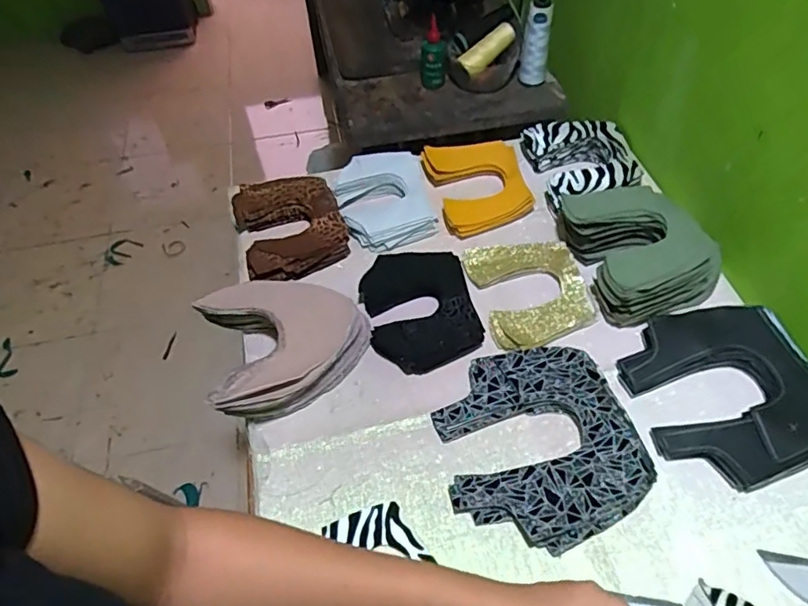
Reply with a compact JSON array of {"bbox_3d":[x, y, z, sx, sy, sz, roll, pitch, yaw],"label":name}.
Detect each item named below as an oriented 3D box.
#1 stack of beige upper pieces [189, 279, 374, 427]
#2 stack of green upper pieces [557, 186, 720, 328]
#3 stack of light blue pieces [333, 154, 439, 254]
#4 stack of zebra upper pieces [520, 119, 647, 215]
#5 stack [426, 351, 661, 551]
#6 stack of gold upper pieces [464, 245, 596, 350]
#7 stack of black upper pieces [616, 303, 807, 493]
[{"bbox_3d":[-0.137,0.039,0.648,0.182,0.066,0.156,-23,53,-15],"label":"stack of beige upper pieces"},{"bbox_3d":[0.293,-0.073,0.702,0.167,0.065,0.175,-15,51,-8],"label":"stack of green upper pieces"},{"bbox_3d":[-0.027,-0.144,0.802,0.126,0.049,0.161,-16,54,-10],"label":"stack of light blue pieces"},{"bbox_3d":[0.253,-0.194,0.812,0.146,0.056,0.151,-3,50,1],"label":"stack of zebra upper pieces"},{"bbox_3d":[0.132,0.138,0.575,0.186,0.029,0.196,-15,54,-9],"label":"stack"},{"bbox_3d":[0.155,-0.016,0.699,0.131,0.016,0.151,-11,53,-6],"label":"stack of gold upper pieces"},{"bbox_3d":[0.339,0.089,0.599,0.188,0.033,0.190,-15,54,-8],"label":"stack of black upper pieces"}]

